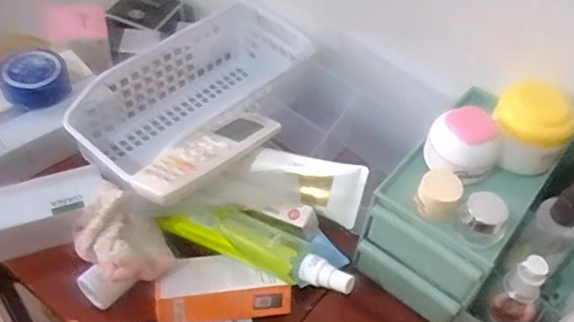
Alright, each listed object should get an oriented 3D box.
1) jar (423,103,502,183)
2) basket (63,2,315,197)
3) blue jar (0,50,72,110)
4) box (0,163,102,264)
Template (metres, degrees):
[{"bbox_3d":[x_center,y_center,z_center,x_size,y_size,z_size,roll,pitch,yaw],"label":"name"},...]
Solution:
[{"bbox_3d":[0.144,-0.015,0.509,0.054,0.043,0.054,-15,53,-17],"label":"jar"},{"bbox_3d":[-0.094,-0.066,0.665,0.125,0.095,0.271,38,57,24],"label":"basket"},{"bbox_3d":[-0.259,-0.087,0.624,0.068,0.031,0.058,-20,55,-21],"label":"blue jar"},{"bbox_3d":[-0.248,0.054,0.555,0.157,0.053,0.050,-15,53,-17],"label":"box"}]

